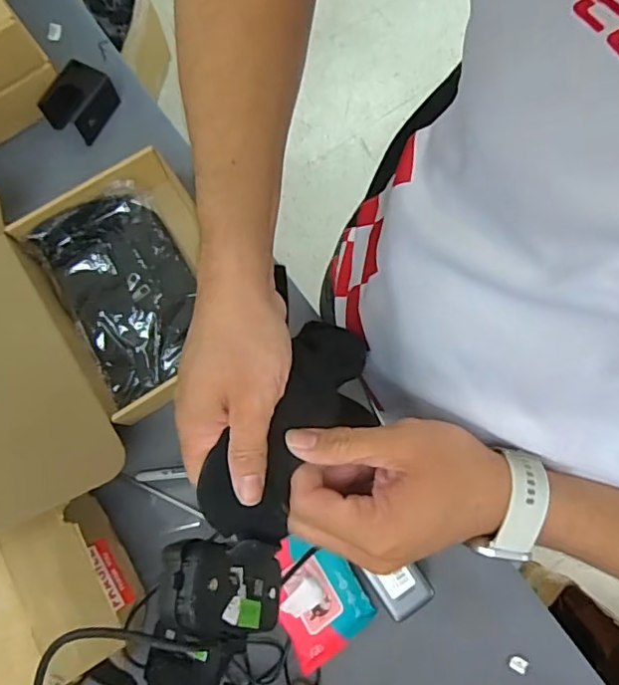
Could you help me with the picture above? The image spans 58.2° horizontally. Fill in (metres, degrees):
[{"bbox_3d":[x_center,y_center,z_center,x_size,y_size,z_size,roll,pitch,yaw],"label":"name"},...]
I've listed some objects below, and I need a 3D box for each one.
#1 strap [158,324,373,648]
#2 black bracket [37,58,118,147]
[{"bbox_3d":[-0.017,0.084,0.353,0.082,0.085,0.206,27,88,6],"label":"strap"},{"bbox_3d":[-0.300,-0.315,0.728,0.068,0.046,0.087,38,80,8],"label":"black bracket"}]

